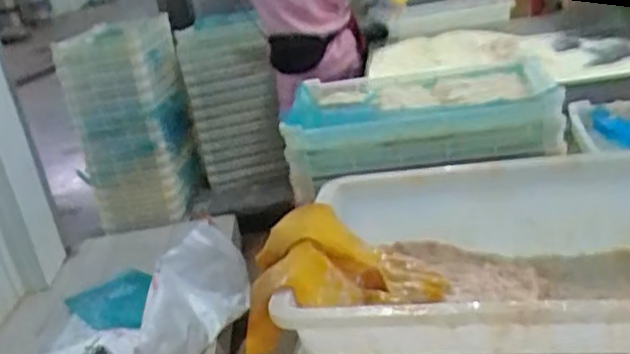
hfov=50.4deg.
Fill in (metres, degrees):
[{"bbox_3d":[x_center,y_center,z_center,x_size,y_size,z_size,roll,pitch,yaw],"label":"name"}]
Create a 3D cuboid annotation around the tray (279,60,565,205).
[{"bbox_3d":[0.247,-0.160,1.664,0.636,0.140,0.584,-10,22,1],"label":"tray"}]

